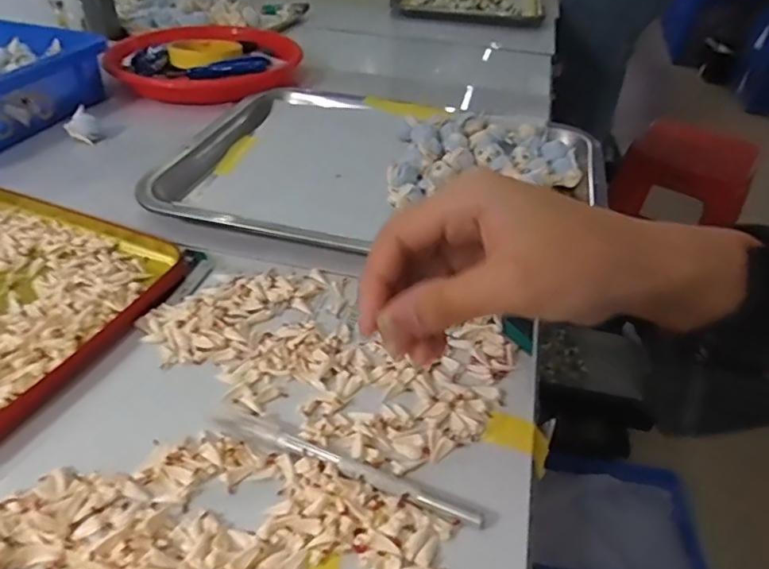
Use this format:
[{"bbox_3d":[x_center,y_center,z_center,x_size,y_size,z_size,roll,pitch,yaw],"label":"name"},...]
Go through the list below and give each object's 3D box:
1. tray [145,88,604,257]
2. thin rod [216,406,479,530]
[{"bbox_3d":[0.002,-0.100,0.476,0.340,0.030,0.254,14,40,10],"label":"tray"},{"bbox_3d":[-0.021,0.084,0.264,0.138,0.008,0.010,18,41,15],"label":"thin rod"}]

